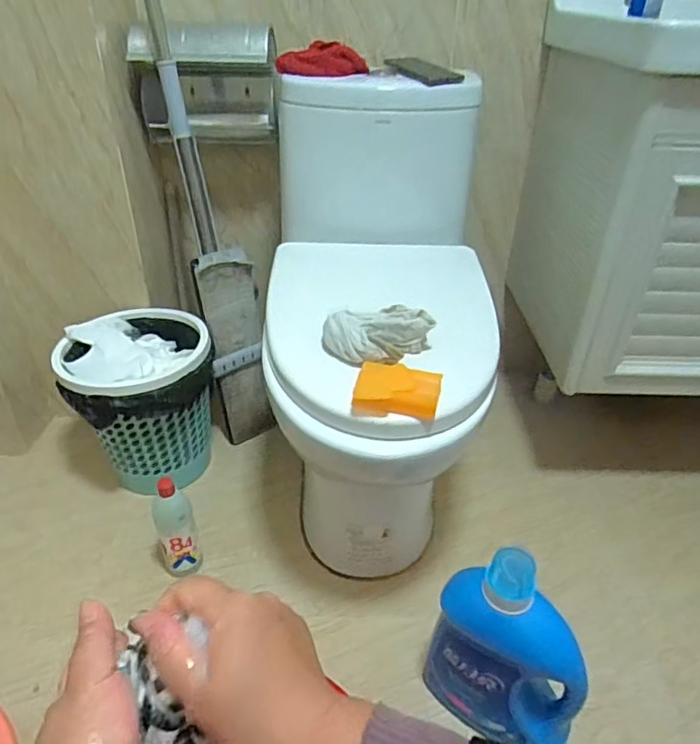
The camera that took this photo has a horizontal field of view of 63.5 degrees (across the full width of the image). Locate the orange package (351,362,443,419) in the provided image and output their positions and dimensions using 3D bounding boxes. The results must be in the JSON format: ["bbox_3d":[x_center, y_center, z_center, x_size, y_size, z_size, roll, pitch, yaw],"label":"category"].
[{"bbox_3d":[0.058,0.021,0.693,0.102,0.036,0.063,9,35,10],"label":"orange package"}]

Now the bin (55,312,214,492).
[{"bbox_3d":[-0.394,0.065,1.104,0.256,0.284,0.262,1,34,-1],"label":"bin"}]

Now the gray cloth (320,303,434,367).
[{"bbox_3d":[0.037,-0.054,0.769,0.118,0.051,0.113,30,43,34],"label":"gray cloth"}]

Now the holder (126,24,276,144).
[{"bbox_3d":[-0.261,-0.524,1.035,0.240,0.189,0.152,-5,35,-10],"label":"holder"}]

